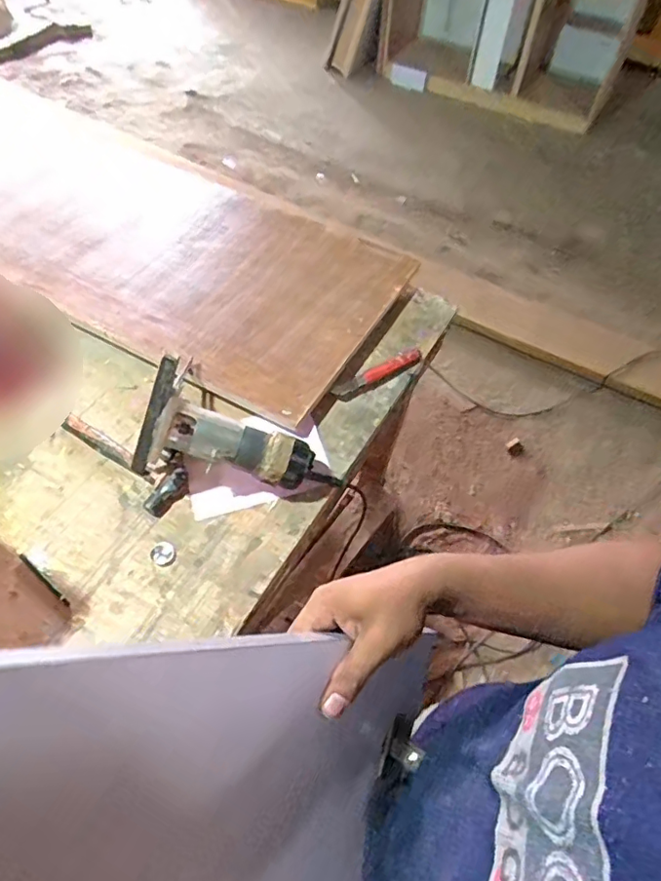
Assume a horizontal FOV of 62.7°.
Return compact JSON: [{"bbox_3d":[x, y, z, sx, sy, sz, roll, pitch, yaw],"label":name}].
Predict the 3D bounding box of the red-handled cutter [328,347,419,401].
[{"bbox_3d":[0.078,-0.116,0.923,0.163,0.022,0.037,-28,61,-18],"label":"red-handled cutter"}]

